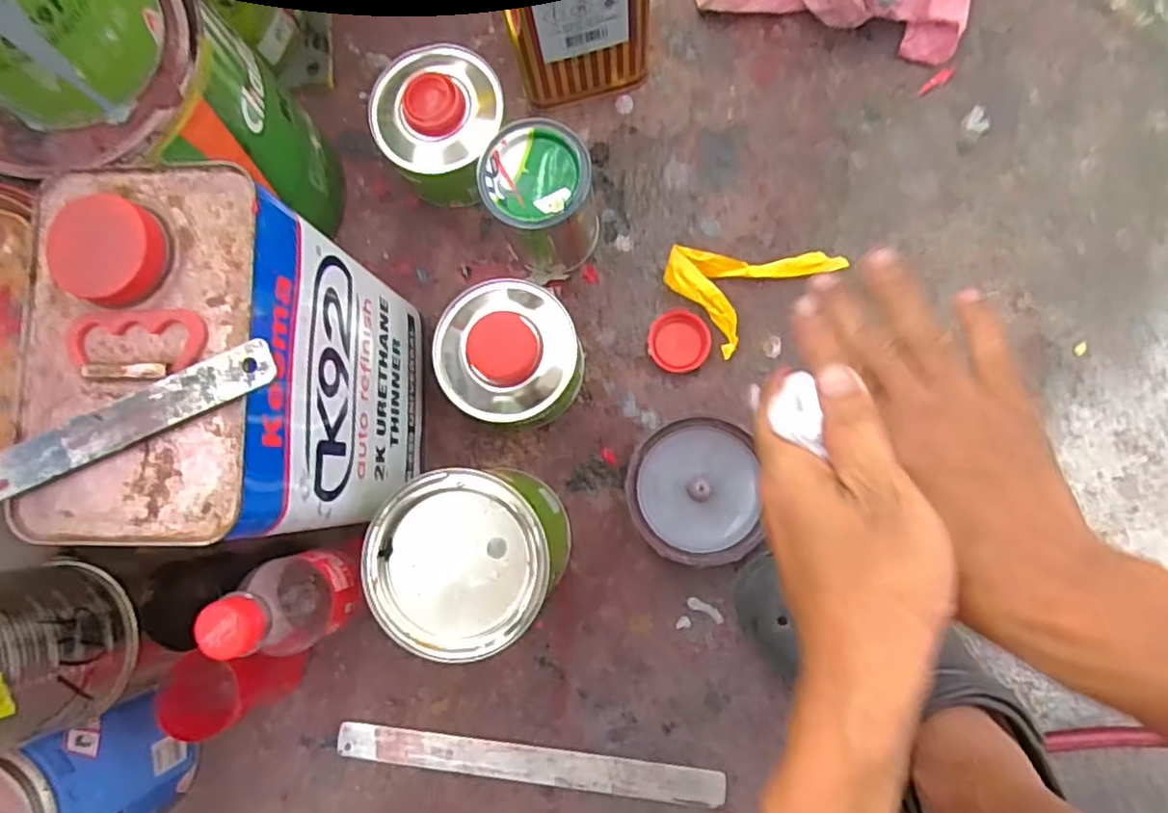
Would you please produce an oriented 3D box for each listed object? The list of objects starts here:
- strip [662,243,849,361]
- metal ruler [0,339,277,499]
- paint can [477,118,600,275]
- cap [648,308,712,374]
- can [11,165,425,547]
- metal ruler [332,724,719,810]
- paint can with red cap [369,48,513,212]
[{"bbox_3d":[0.127,-0.107,0.516,0.114,0.021,0.086,-39,82,0],"label":"strip"},{"bbox_3d":[-0.225,0.019,0.290,0.194,0.006,0.019,-23,83,4],"label":"metal ruler"},{"bbox_3d":[-0.029,-0.148,0.495,0.073,0.097,0.078,-1,84,5],"label":"paint can"},{"bbox_3d":[0.073,-0.050,0.520,0.046,0.014,0.045,1,84,5],"label":"cap"},{"bbox_3d":[-0.185,-0.013,0.388,0.114,0.212,0.184,1,84,5],"label":"can"},{"bbox_3d":[-0.042,0.262,0.496,0.280,0.004,0.026,4,82,6],"label":"metal ruler"},{"bbox_3d":[-0.109,-0.220,0.518,0.094,0.078,0.100,-1,84,5],"label":"paint can with red cap"}]

